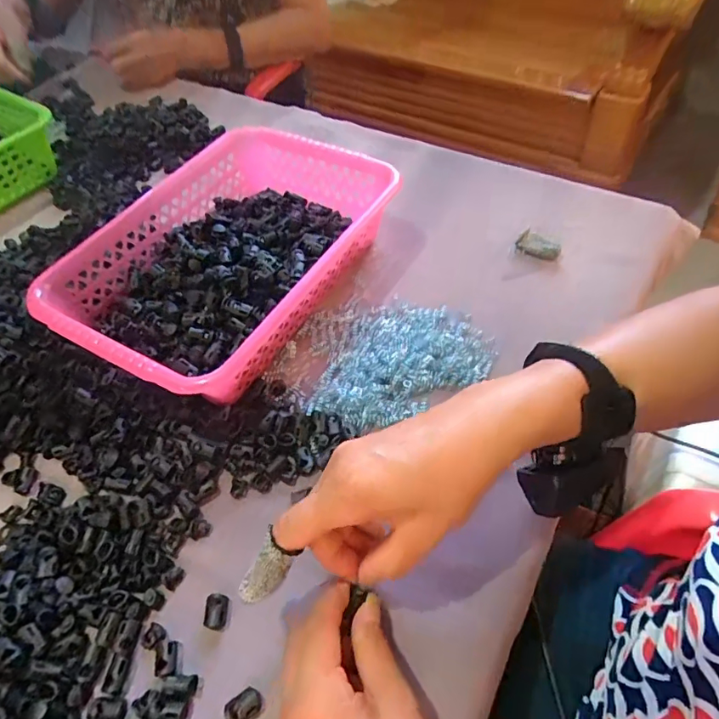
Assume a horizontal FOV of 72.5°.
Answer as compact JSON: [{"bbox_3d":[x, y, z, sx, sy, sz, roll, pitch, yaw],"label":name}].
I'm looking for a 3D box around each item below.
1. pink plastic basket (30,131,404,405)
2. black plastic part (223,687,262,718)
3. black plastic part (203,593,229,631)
[{"bbox_3d":[-0.123,-0.101,0.471,0.206,0.068,0.311,22,59,20],"label":"pink plastic basket"},{"bbox_3d":[-0.068,0.202,0.285,0.021,0.008,0.015,-33,57,-17],"label":"black plastic part"},{"bbox_3d":[-0.093,0.163,0.318,0.014,0.008,0.020,-2,54,4],"label":"black plastic part"}]

